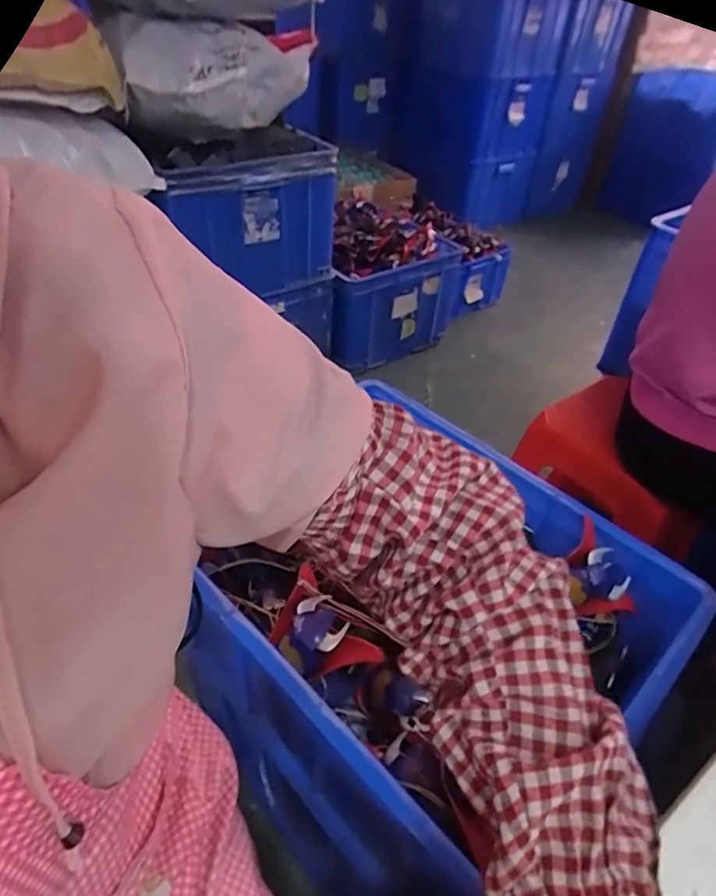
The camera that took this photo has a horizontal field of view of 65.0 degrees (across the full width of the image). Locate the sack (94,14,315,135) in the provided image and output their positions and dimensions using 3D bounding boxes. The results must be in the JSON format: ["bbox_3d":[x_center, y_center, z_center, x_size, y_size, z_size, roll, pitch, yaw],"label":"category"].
[{"bbox_3d":[-0.309,-0.786,1.188,0.428,0.197,0.234,-26,47,-30],"label":"sack"}]

